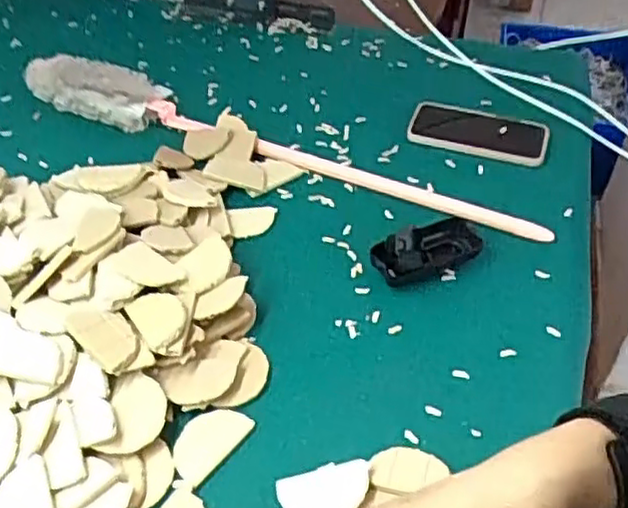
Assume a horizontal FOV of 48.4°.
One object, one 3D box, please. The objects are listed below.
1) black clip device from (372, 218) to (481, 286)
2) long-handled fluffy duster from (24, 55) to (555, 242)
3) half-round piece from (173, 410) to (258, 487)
[{"bbox_3d":[0.115,-0.005,0.698,0.114,0.028,0.051,-21,49,-18],"label":"black clip device"},{"bbox_3d":[-0.063,-0.144,0.825,0.686,0.042,0.080,17,48,17],"label":"long-handled fluffy duster"},{"bbox_3d":[-0.085,0.148,0.561,0.041,0.004,0.068,31,54,27],"label":"half-round piece"}]

